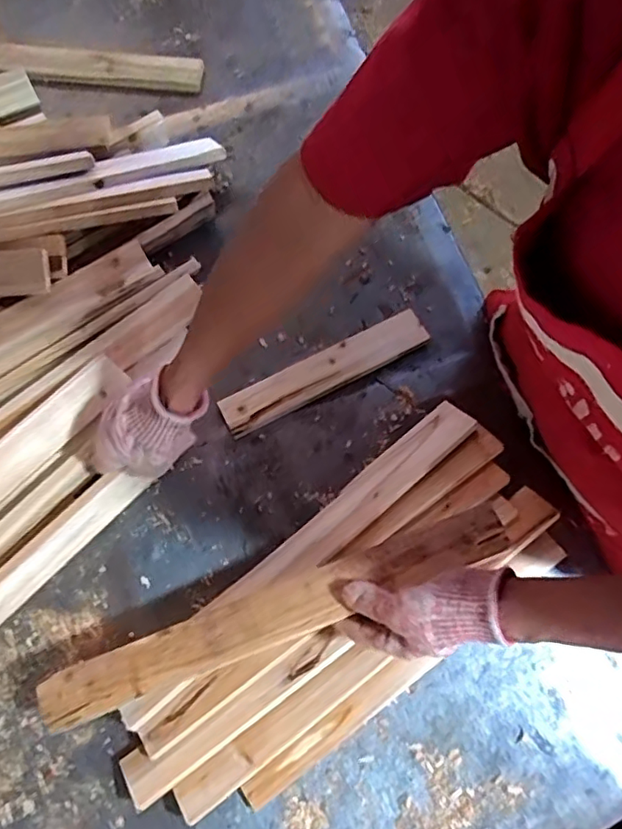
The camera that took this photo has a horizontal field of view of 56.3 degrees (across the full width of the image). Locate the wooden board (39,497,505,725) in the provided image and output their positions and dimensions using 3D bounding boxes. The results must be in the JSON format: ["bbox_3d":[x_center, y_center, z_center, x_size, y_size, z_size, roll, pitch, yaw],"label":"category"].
[{"bbox_3d":[-0.034,0.187,0.542,0.448,0.018,0.048,-22,74,-1],"label":"wooden board"}]

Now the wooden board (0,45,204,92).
[{"bbox_3d":[-0.356,-0.517,0.860,0.387,0.020,0.059,3,72,0],"label":"wooden board"}]

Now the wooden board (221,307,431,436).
[{"bbox_3d":[0.017,-0.053,0.711,0.265,0.015,0.050,-27,75,-8],"label":"wooden board"}]

